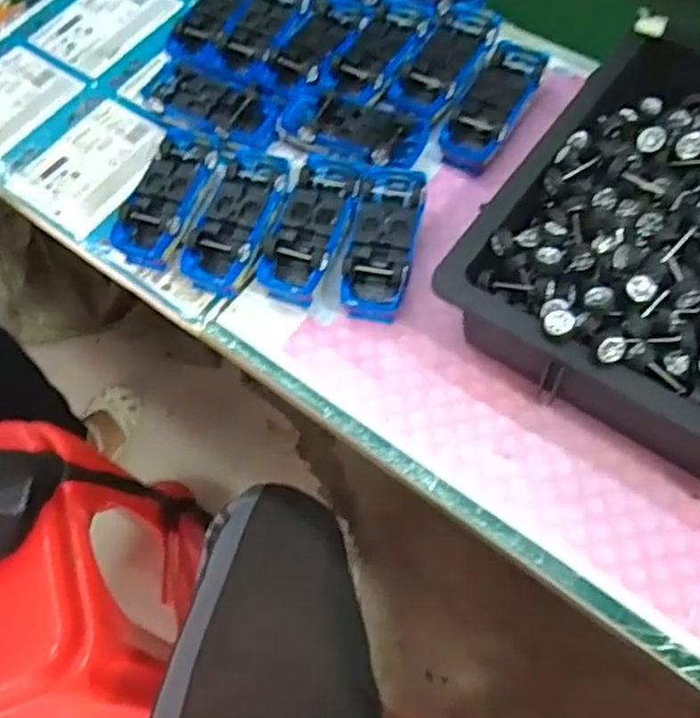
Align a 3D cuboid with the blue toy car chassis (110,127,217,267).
[{"bbox_3d":[-0.156,-0.140,0.631,0.055,0.044,0.135,15,63,11],"label":"blue toy car chassis"}]

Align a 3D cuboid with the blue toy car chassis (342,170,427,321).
[{"bbox_3d":[0.028,-0.098,0.590,0.059,0.036,0.141,7,62,8],"label":"blue toy car chassis"}]

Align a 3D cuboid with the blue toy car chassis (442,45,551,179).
[{"bbox_3d":[0.132,-0.233,0.654,0.052,0.030,0.140,26,66,17],"label":"blue toy car chassis"}]

